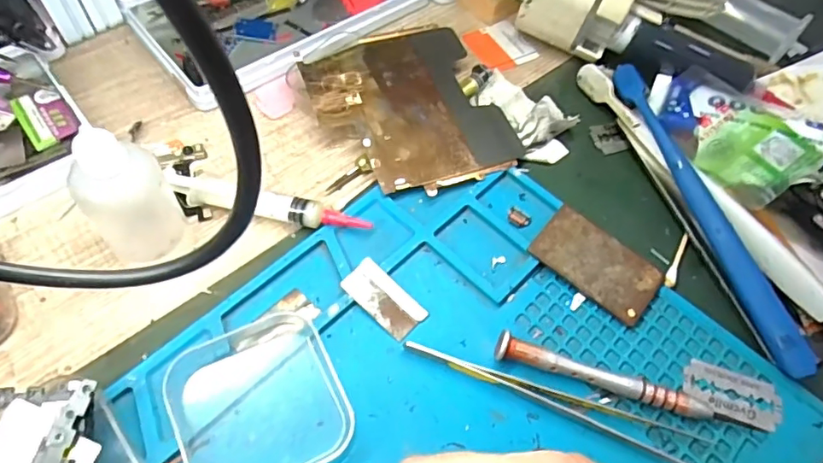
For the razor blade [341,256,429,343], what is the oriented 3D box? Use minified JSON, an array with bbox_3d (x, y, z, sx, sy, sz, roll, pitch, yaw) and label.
[{"bbox_3d":[-0.012,0.031,0.252,0.039,0.004,0.020,42,67,10],"label":"razor blade"}]

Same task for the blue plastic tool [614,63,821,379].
[{"bbox_3d":[0.149,-0.016,0.280,0.014,0.004,0.184,-28,62,21],"label":"blue plastic tool"}]

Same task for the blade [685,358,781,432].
[{"bbox_3d":[0.142,0.071,0.239,0.040,0.004,0.023,16,58,6],"label":"blade"}]

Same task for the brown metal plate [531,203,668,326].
[{"bbox_3d":[0.092,0.015,0.267,0.060,0.004,0.036,39,65,15],"label":"brown metal plate"}]

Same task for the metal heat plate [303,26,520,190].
[{"bbox_3d":[-0.002,-0.072,0.308,0.099,0.004,0.112,-17,65,-16],"label":"metal heat plate"}]

